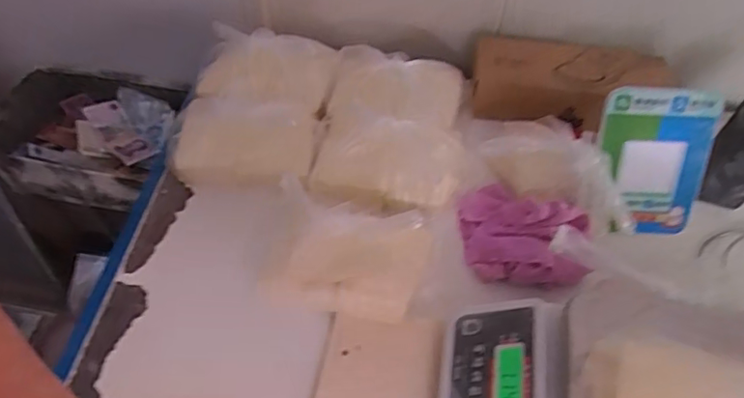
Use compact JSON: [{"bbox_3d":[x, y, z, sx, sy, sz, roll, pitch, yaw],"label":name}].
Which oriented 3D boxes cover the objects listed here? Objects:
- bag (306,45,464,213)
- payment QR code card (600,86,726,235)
[{"bbox_3d":[0.023,-0.074,0.650,0.166,0.073,0.226,8,55,4],"label":"bag"},{"bbox_3d":[0.290,-0.036,0.594,0.116,0.156,0.009,2,23,-1],"label":"payment QR code card"}]

